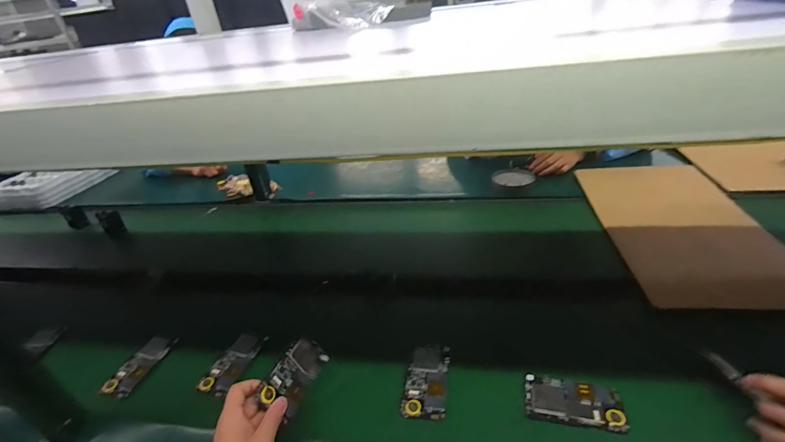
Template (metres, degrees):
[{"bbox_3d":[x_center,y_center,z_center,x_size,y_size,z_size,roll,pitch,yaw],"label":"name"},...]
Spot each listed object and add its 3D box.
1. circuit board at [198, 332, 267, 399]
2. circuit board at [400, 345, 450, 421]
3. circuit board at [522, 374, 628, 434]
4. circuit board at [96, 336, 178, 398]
[{"bbox_3d":[-0.272,0.241,0.634,0.059,0.009,0.114,8,36,22],"label":"circuit board"},{"bbox_3d":[0.053,0.241,0.567,0.061,0.010,0.119,2,34,13],"label":"circuit board"},{"bbox_3d":[0.250,0.250,0.514,0.122,0.010,0.060,3,35,15],"label":"circuit board"},{"bbox_3d":[-0.446,0.254,0.655,0.048,0.005,0.120,21,47,12],"label":"circuit board"}]

